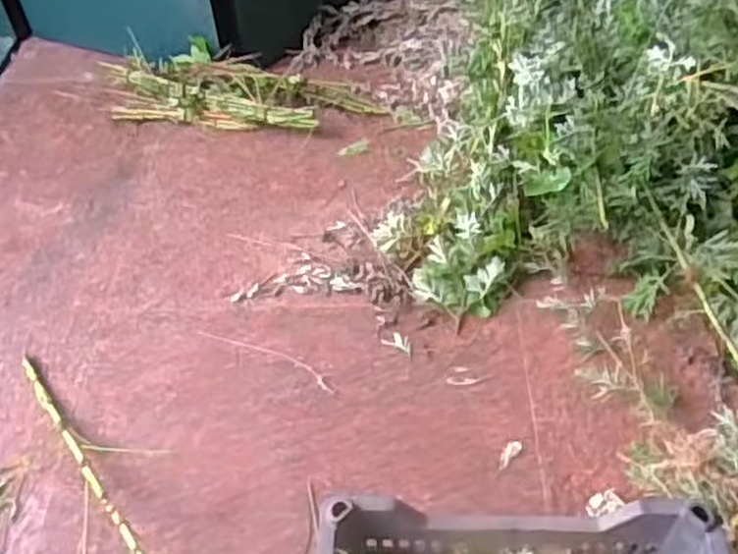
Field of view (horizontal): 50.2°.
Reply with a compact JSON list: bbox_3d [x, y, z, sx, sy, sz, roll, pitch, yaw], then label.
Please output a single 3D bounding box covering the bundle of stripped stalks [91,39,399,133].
[{"bbox_3d":[-0.221,-0.317,1.352,0.468,0.060,0.144,10,50,10],"label":"bundle of stripped stalks"}]

